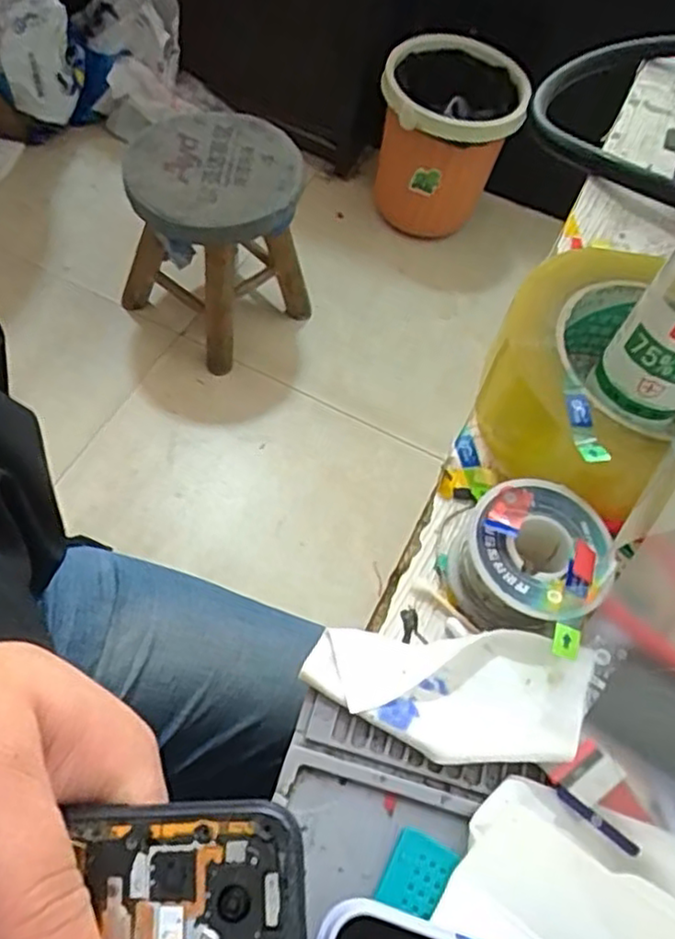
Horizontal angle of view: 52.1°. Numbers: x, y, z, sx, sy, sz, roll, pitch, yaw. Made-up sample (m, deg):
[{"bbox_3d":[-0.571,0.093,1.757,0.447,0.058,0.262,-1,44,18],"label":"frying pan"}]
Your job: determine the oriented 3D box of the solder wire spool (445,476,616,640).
[{"bbox_3d":[0.072,0.035,0.258,0.056,0.029,0.052,4,60,-7],"label":"solder wire spool"}]

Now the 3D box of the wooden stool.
[{"bbox_3d":[-0.197,-0.371,1.142,0.244,0.311,0.260,41,62,15],"label":"wooden stool"}]

